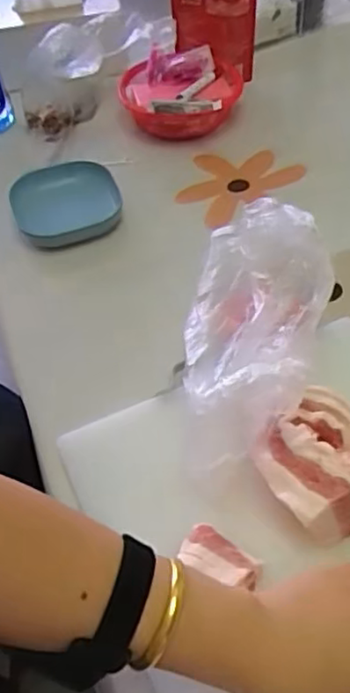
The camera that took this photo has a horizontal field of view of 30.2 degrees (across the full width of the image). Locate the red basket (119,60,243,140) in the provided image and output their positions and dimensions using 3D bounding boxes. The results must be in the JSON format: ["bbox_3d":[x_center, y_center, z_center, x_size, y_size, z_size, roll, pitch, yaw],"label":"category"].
[{"bbox_3d":[0.011,-0.356,0.943,0.170,0.075,0.146,-2,51,3],"label":"red basket"}]

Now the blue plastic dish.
[{"bbox_3d":[-0.140,-0.184,0.837,0.131,0.032,0.139,-17,52,-9],"label":"blue plastic dish"}]

